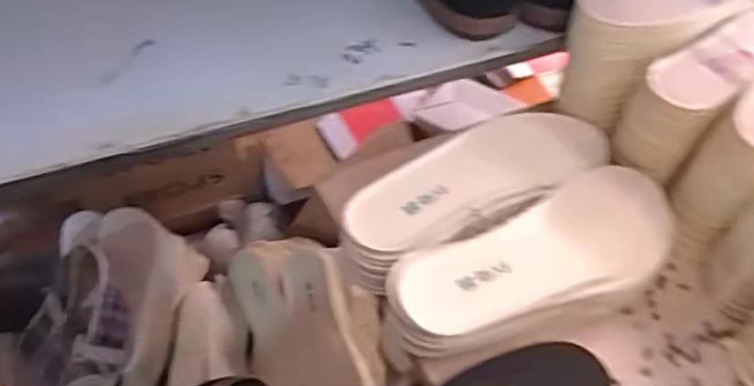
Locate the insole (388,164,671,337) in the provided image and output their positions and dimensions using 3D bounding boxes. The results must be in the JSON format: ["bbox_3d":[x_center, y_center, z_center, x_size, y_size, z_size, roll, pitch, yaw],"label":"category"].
[{"bbox_3d":[0.129,0.044,0.507,0.249,0.004,0.091,-20,56,-21],"label":"insole"}]

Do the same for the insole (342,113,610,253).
[{"bbox_3d":[0.078,-0.018,0.557,0.241,0.013,0.087,-21,56,-22],"label":"insole"}]

